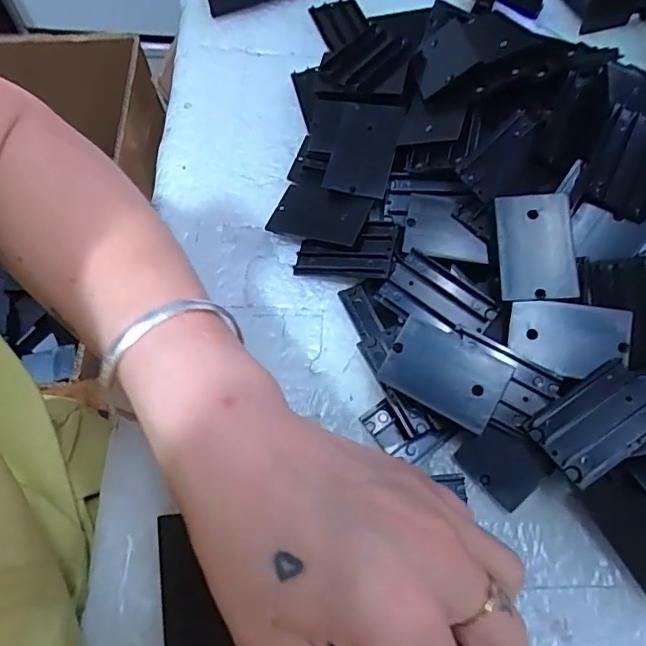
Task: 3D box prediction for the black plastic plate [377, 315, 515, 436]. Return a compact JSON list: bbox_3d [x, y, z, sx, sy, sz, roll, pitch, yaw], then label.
[{"bbox_3d":[0.058,0.023,0.264,0.054,0.005,0.038,28,68,12],"label":"black plastic plate"}]

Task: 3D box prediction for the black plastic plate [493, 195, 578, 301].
[{"bbox_3d":[0.107,-0.038,0.279,0.036,0.006,0.055,0,74,5],"label":"black plastic plate"}]

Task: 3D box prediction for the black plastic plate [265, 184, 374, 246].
[{"bbox_3d":[-0.002,-0.062,0.318,0.054,0.004,0.032,16,76,23],"label":"black plastic plate"}]

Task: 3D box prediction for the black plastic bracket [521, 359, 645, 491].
[{"bbox_3d":[0.123,0.044,0.248,0.054,0.005,0.036,-36,56,-3],"label":"black plastic bracket"}]

